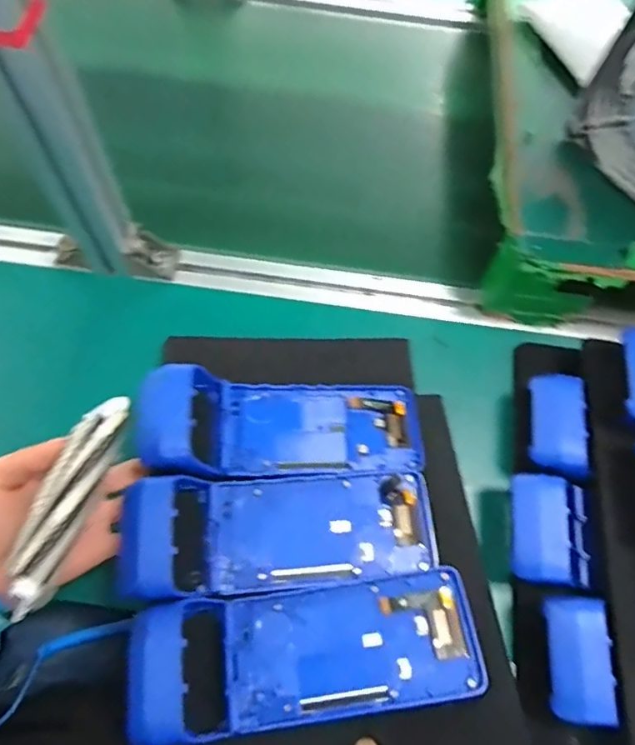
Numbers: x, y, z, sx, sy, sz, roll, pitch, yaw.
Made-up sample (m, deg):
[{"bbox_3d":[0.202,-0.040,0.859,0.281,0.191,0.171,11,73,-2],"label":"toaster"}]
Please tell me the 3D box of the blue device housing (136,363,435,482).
[{"bbox_3d":[-0.026,0.044,0.454,0.229,0.039,0.083,4,66,-19],"label":"blue device housing"}]

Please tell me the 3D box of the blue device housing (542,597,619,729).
[{"bbox_3d":[0.189,0.207,0.399,0.042,0.014,0.080,5,67,-1],"label":"blue device housing"}]

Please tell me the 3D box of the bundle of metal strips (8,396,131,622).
[{"bbox_3d":[-0.140,0.067,0.314,0.027,0.013,0.125,14,58,3],"label":"bundle of metal strips"}]

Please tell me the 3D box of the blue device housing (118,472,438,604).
[{"bbox_3d":[-0.026,0.120,0.413,0.223,0.043,0.082,1,67,-17],"label":"blue device housing"}]

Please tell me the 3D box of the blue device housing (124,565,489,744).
[{"bbox_3d":[-0.007,0.187,0.368,0.224,0.045,0.079,-6,68,-6],"label":"blue device housing"}]

